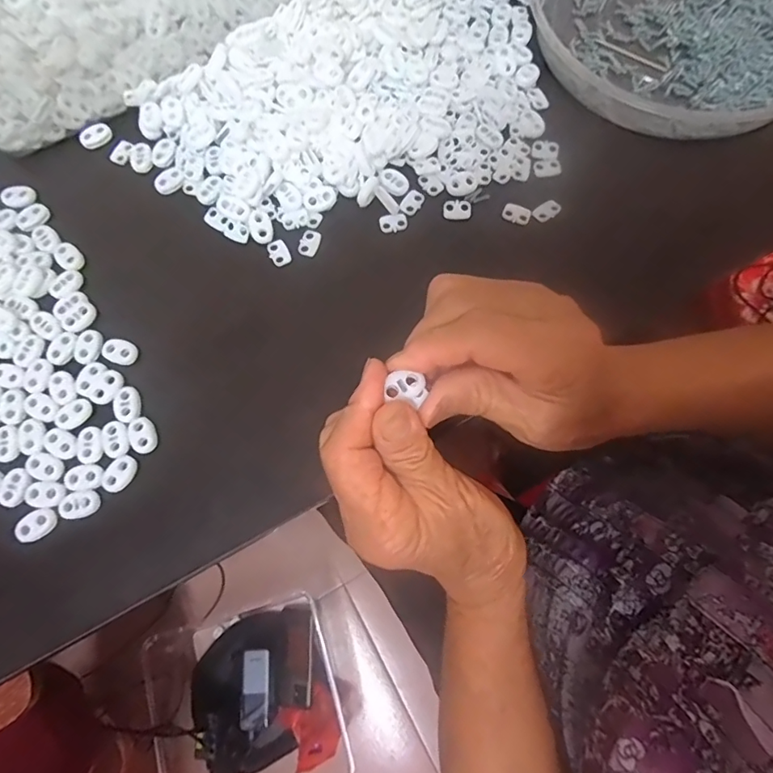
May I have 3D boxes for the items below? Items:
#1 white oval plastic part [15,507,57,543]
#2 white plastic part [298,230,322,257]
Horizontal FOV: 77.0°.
[{"bbox_3d":[-0.203,0.079,0.280,0.022,0.004,0.016,-32,77,-7],"label":"white oval plastic part"},{"bbox_3d":[-0.053,-0.098,0.333,0.012,0.004,0.019,19,76,6],"label":"white plastic part"}]

